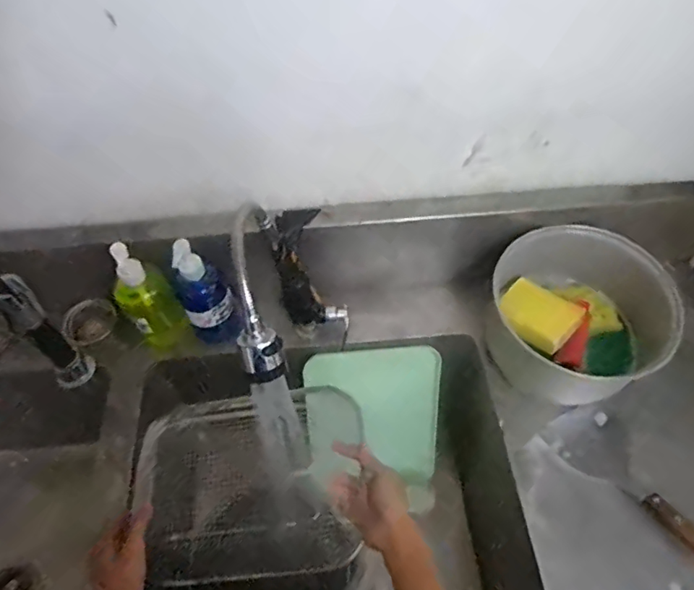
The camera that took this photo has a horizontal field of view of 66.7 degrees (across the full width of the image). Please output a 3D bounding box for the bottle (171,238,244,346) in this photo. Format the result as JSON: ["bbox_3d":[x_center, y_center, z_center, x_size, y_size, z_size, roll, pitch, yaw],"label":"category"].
[{"bbox_3d":[-0.192,0.002,0.725,0.070,0.190,0.053,-20,59,-13],"label":"bottle"}]

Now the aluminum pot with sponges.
[{"bbox_3d":[0.314,0.023,0.754,0.210,0.132,0.234,-2,57,-2],"label":"aluminum pot with sponges"}]

